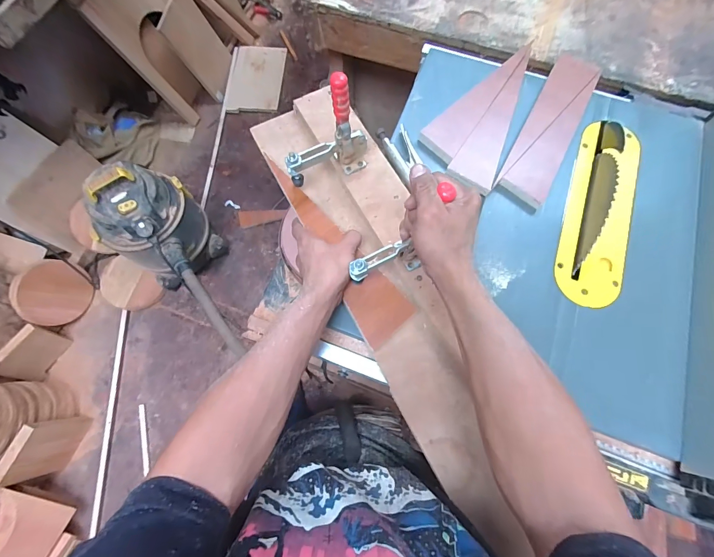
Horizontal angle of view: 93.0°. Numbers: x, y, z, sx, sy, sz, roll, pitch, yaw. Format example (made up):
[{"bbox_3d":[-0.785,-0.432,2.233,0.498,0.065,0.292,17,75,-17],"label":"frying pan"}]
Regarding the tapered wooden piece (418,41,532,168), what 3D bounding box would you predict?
[{"bbox_3d":[0.203,-0.312,0.580,0.067,0.014,0.286,34,75,11],"label":"tapered wooden piece"}]

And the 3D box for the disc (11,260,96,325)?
[{"bbox_3d":[-1.122,0.061,1.253,0.029,0.241,0.213,17,55,27],"label":"disc"}]

